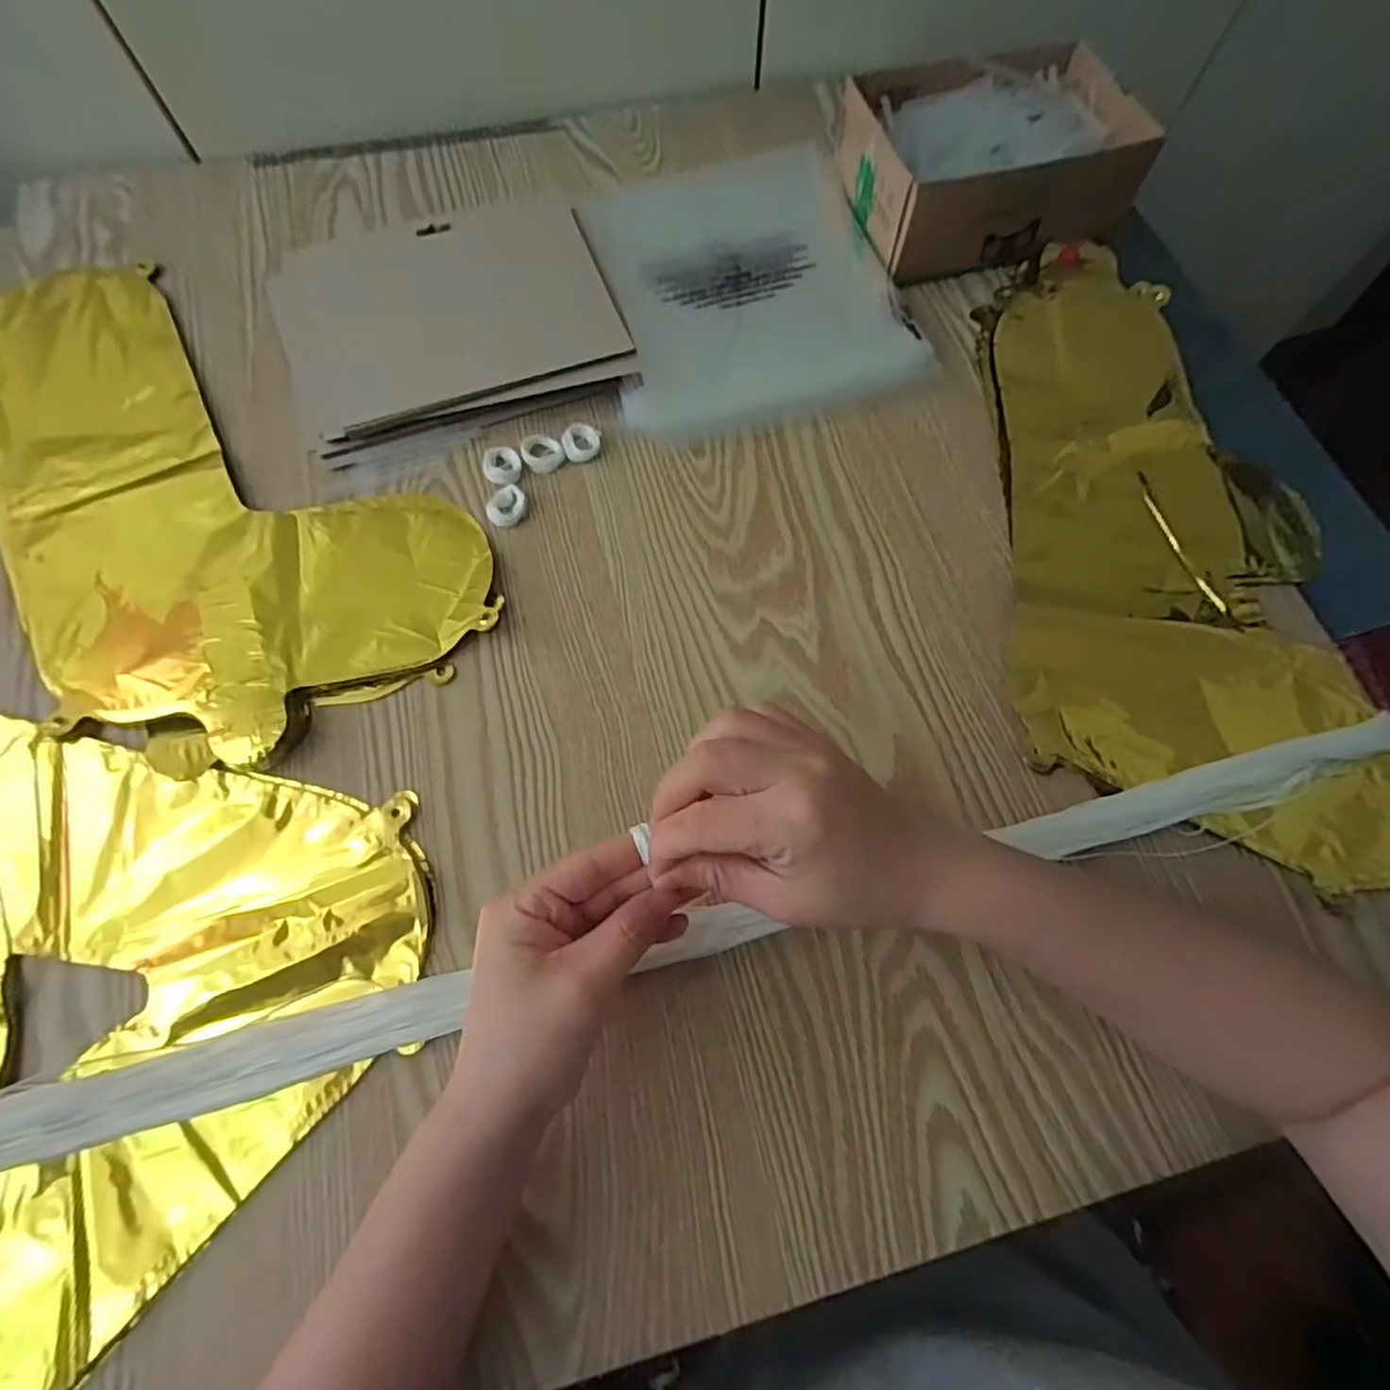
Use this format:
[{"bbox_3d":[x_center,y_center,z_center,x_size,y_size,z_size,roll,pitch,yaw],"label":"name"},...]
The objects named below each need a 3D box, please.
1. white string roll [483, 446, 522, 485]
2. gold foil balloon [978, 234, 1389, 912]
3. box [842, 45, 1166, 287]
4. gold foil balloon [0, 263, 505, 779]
[{"bbox_3d":[-0.122,-0.145,0.424,0.023,0.006,0.028,-12,70,-5],"label":"white string roll"},{"bbox_3d":[0.292,-0.109,0.409,0.203,0.015,0.418,3,69,1],"label":"gold foil balloon"},{"bbox_3d":[0.212,-0.396,0.493,0.193,0.061,0.150,-11,69,-5],"label":"box"},{"bbox_3d":[-0.320,-0.137,0.416,0.224,0.014,0.412,-38,74,-14],"label":"gold foil balloon"}]

